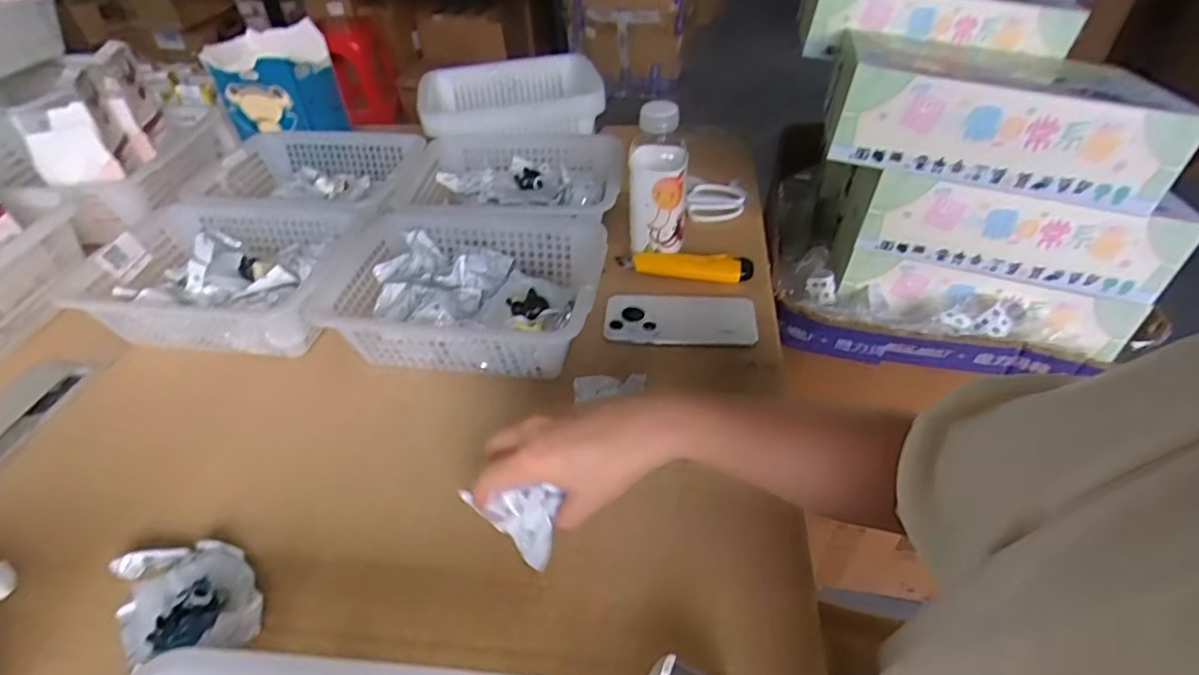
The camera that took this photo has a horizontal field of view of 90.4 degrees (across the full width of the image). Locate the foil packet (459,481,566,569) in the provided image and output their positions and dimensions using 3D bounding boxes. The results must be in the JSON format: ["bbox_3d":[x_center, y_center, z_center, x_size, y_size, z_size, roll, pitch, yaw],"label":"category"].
[{"bbox_3d":[-0.059,0.125,0.443,0.080,0.020,0.049,36,94,13],"label":"foil packet"}]

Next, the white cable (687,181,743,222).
[{"bbox_3d":[0.158,-0.185,0.810,0.073,0.019,0.074,6,43,10],"label":"white cable"}]

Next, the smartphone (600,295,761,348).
[{"bbox_3d":[0.086,-0.024,0.637,0.156,0.015,0.078,3,43,6],"label":"smartphone"}]

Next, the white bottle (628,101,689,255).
[{"bbox_3d":[0.067,-0.171,0.675,0.065,0.177,0.055,-1,43,3],"label":"white bottle"}]

